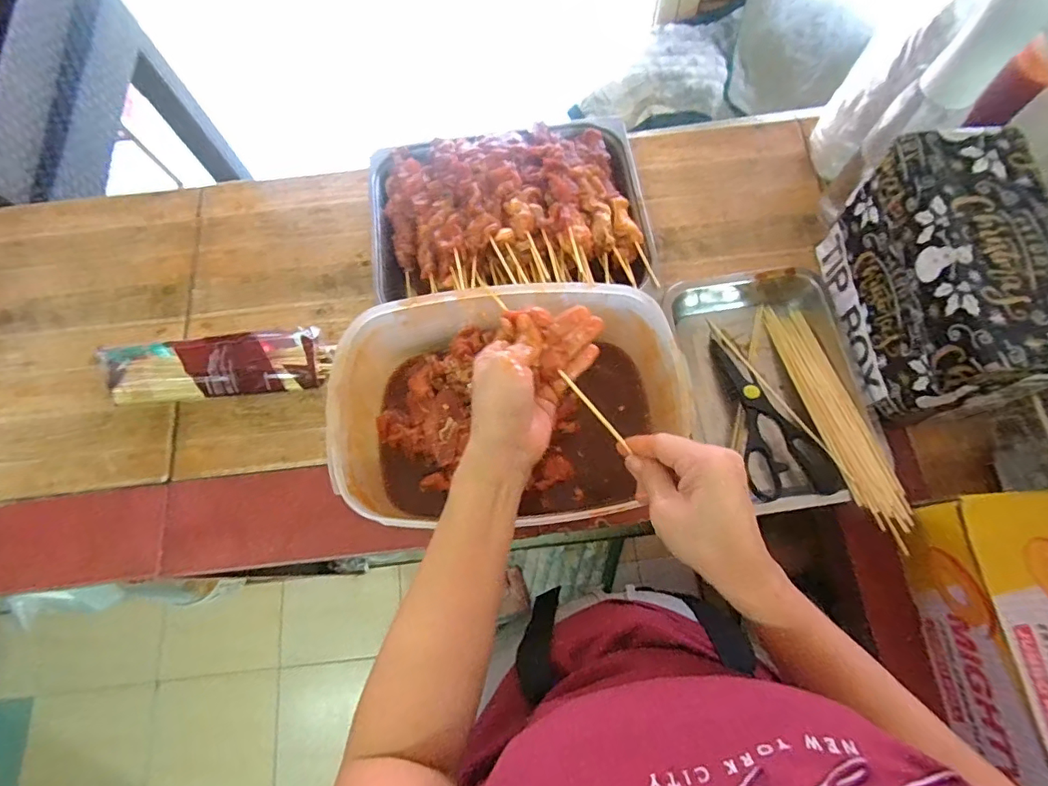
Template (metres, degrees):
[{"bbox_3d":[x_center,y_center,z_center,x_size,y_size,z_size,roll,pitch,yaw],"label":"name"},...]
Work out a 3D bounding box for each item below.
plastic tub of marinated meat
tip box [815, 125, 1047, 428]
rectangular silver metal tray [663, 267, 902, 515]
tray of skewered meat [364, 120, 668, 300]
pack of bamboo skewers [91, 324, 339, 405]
[{"bbox_3d":[-0.017,0.015,0.523,0.308,0.131,0.202,-7,71,0],"label":"plastic tub of marinated meat"},{"bbox_3d":[0.406,-0.105,0.510,0.108,0.156,0.237,-3,71,1],"label":"tip box"},{"bbox_3d":[0.271,0.000,0.573,0.181,0.067,0.293,-16,72,-3],"label":"rectangular silver metal tray"},{"bbox_3d":[-0.019,-0.212,0.617,0.318,0.089,0.221,-6,71,0],"label":"tray of skewered meat"},{"bbox_3d":[-0.350,-0.032,0.597,0.254,0.039,0.072,-5,71,0],"label":"pack of bamboo skewers"}]

